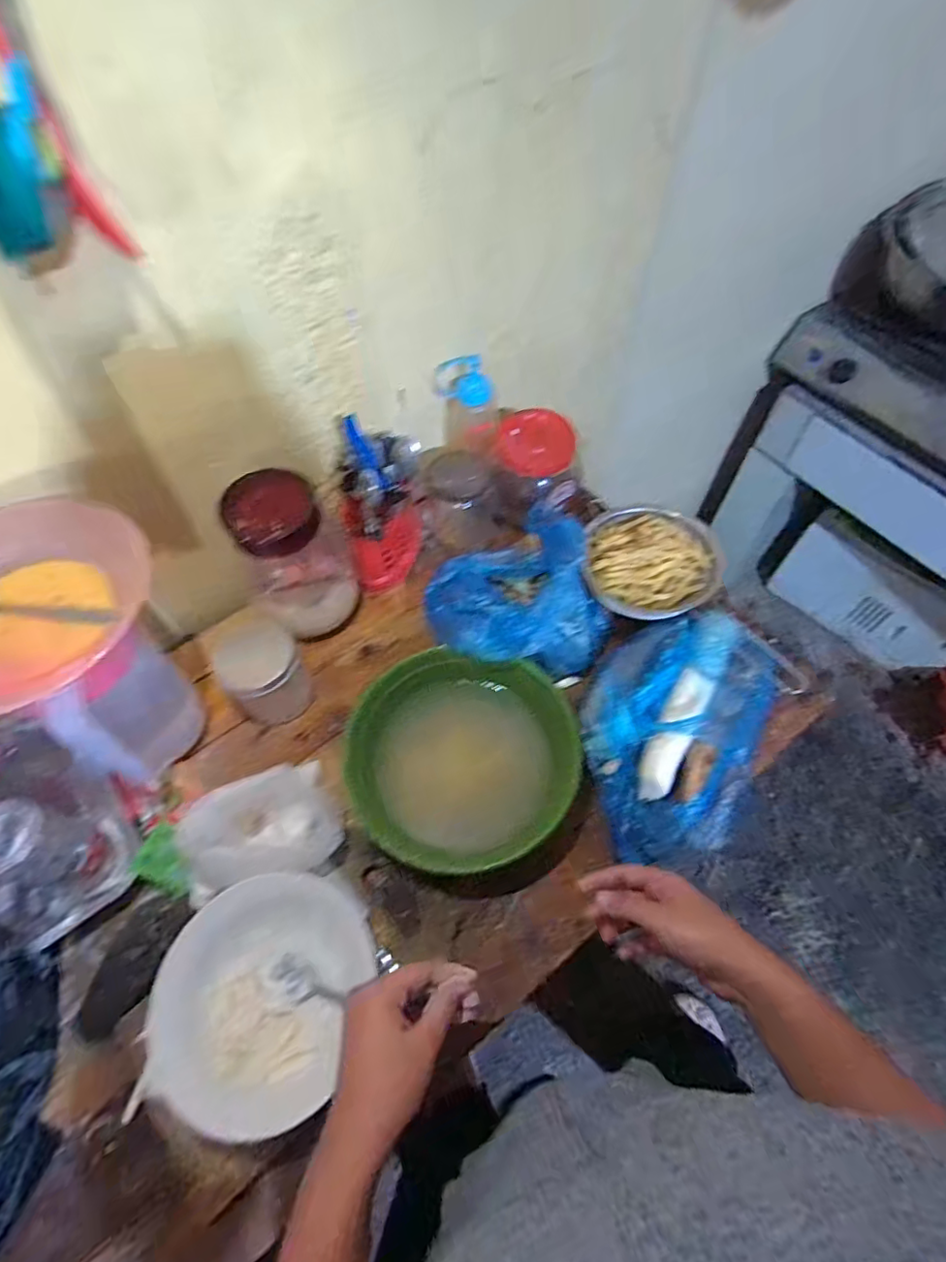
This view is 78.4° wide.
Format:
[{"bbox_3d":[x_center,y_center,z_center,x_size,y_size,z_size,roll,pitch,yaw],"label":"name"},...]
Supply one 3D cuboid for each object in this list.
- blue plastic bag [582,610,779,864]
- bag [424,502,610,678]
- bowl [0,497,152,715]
[{"bbox_3d":[0.232,0.108,0.648,0.204,0.080,0.242,-9,60,-4],"label":"blue plastic bag"},{"bbox_3d":[0.044,-0.063,0.711,0.196,0.101,0.216,-2,59,-1],"label":"bag"},{"bbox_3d":[-0.391,-0.020,0.508,0.214,0.075,0.167,-19,81,-17],"label":"bowl"}]

